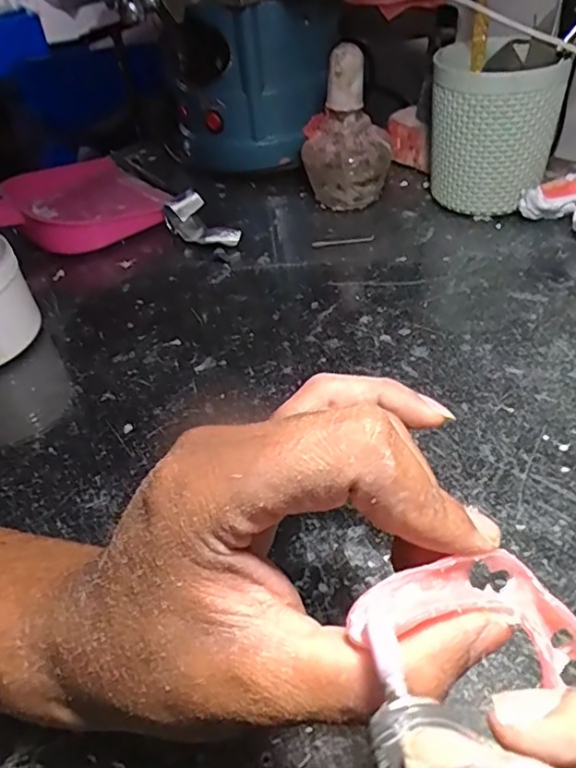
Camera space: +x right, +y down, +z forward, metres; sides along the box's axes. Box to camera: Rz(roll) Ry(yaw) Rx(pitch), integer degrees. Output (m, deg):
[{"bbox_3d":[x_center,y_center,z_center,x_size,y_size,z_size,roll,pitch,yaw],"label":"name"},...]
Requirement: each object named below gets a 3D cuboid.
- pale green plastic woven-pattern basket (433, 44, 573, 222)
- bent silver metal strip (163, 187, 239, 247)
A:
[{"bbox_3d":[0.158,-0.193,0.455,0.089,0.110,0.079,7,45,16],"label":"pale green plastic woven-pattern basket"},{"bbox_3d":[-0.071,-0.134,0.483,0.032,0.032,0.068,-36,50,-28],"label":"bent silver metal strip"}]

